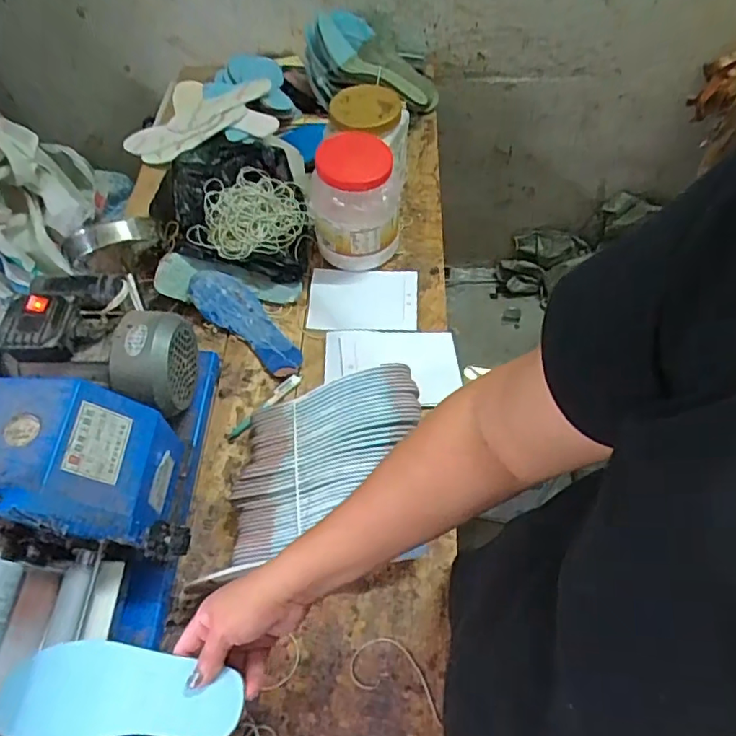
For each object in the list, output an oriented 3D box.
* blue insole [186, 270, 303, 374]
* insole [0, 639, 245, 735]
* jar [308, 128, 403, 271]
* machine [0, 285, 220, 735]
[{"bbox_3d":[-0.189,-0.080,0.890,0.226,0.044,0.081,36,65,21],"label":"blue insole"},{"bbox_3d":[-0.218,0.285,0.486,0.225,0.006,0.078,-3,57,12],"label":"insole"},{"bbox_3d":[-0.020,-0.262,0.909,0.134,0.185,0.122,-1,58,1],"label":"jar"},{"bbox_3d":[-0.329,0.210,0.567,0.240,0.241,0.657,1,58,2],"label":"machine"}]

